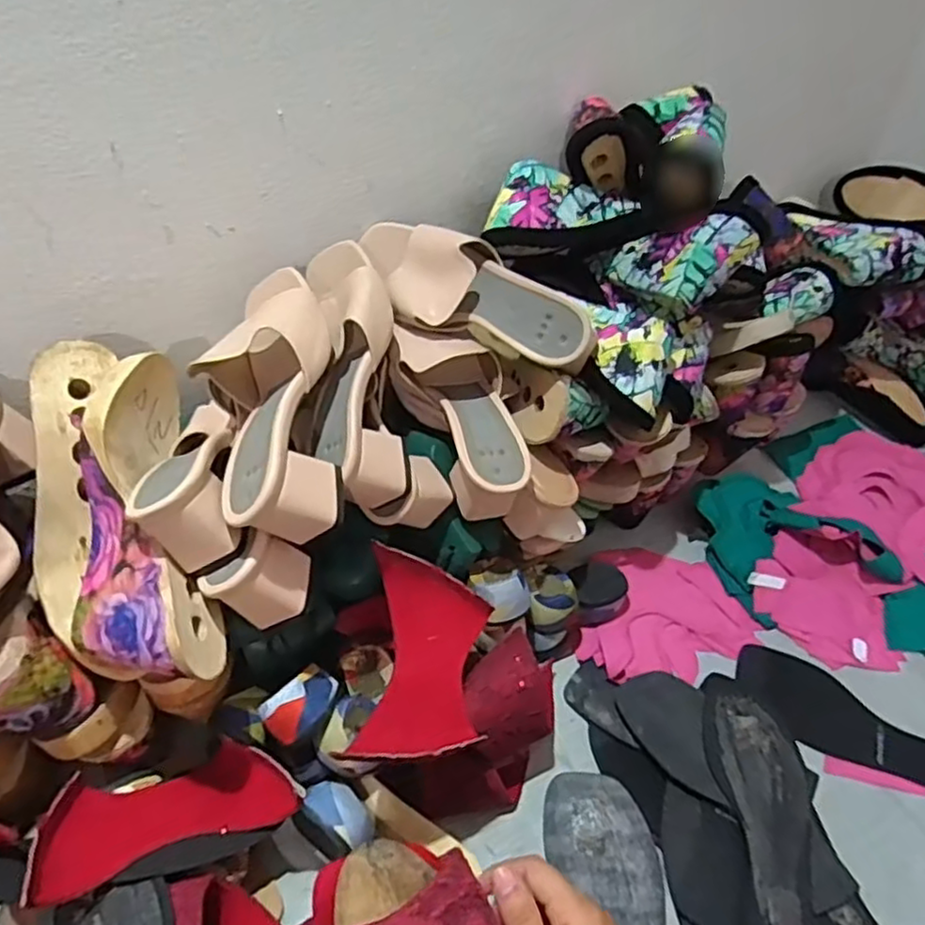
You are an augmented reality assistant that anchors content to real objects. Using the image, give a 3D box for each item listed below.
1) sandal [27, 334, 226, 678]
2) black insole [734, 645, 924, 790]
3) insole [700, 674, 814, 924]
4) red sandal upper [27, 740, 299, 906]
[{"bbox_3d":[-0.246,0.034,0.482,0.124,0.084,0.266,-17,68,-18],"label":"sandal"},{"bbox_3d":[0.344,0.228,0.602,0.201,0.011,0.078,23,48,22],"label":"black insole"},{"bbox_3d":[0.240,0.271,0.540,0.078,0.016,0.218,1,44,1],"label":"insole"},{"bbox_3d":[-0.205,0.243,0.481,0.165,0.061,0.082,-5,42,-31],"label":"red sandal upper"}]

